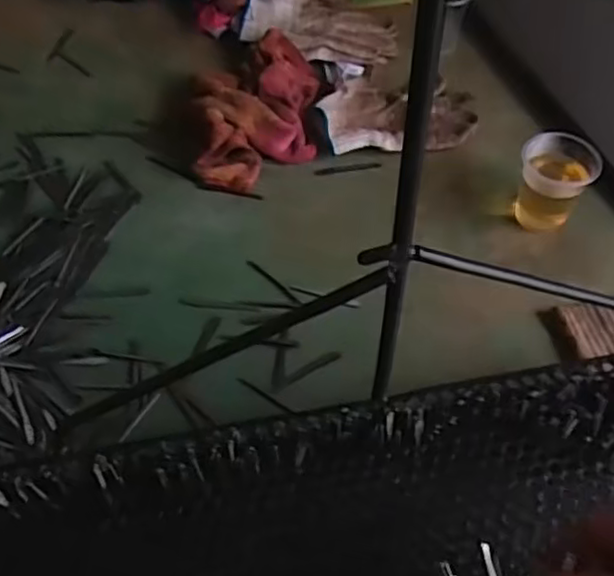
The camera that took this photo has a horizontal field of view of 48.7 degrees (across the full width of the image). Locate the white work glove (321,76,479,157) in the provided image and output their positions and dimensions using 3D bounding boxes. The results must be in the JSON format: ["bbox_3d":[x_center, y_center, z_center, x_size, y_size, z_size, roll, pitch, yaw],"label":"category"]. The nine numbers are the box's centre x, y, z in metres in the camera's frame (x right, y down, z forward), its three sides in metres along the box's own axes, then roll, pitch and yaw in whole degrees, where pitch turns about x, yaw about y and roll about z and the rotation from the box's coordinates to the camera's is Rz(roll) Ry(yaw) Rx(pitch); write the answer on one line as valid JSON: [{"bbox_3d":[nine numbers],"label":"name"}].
[{"bbox_3d":[0.099,-0.185,0.723,0.159,0.018,0.101,-4,54,-3],"label":"white work glove"}]

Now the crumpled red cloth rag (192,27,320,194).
[{"bbox_3d":[-0.054,-0.198,0.711,0.127,0.043,0.215,2,53,1],"label":"crumpled red cloth rag"}]

